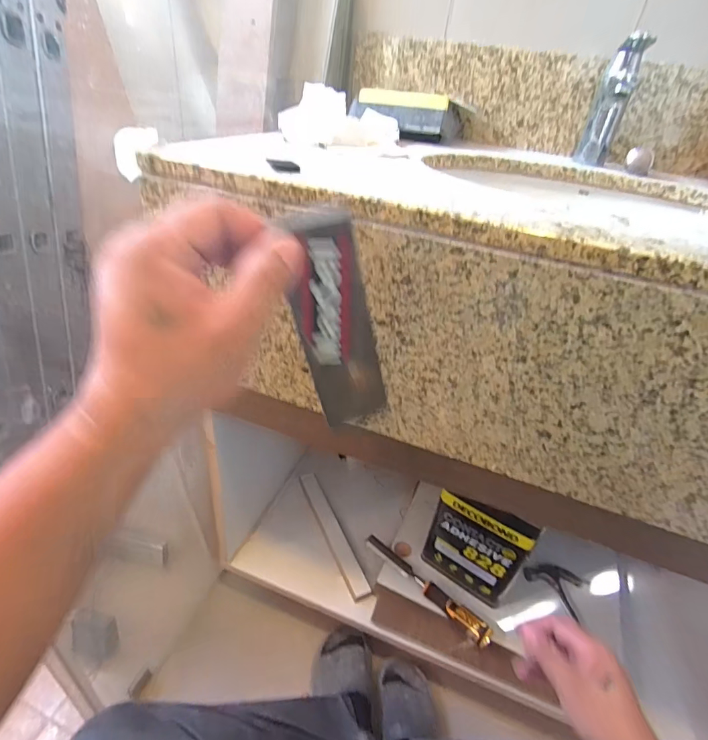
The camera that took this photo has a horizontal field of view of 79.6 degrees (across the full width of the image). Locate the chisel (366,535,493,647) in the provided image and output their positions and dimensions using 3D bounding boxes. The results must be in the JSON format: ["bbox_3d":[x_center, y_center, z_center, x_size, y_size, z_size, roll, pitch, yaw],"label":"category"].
[{"bbox_3d":[0.133,0.403,0.800,0.271,0.027,0.029,32,42,31],"label":"chisel"}]

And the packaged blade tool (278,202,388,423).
[{"bbox_3d":[-0.010,-0.023,0.240,0.040,0.129,0.004,-18,33,-6],"label":"packaged blade tool"}]

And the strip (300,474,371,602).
[{"bbox_3d":[-0.048,0.347,0.928,0.042,0.013,0.313,-10,38,-24],"label":"strip"}]

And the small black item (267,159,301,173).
[{"bbox_3d":[-0.068,-0.197,0.412,0.029,0.006,0.028,-3,36,-15],"label":"small black item"}]

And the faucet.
[{"bbox_3d":[0.384,-0.392,0.643,0.045,0.175,0.142,20,37,18],"label":"faucet"}]

